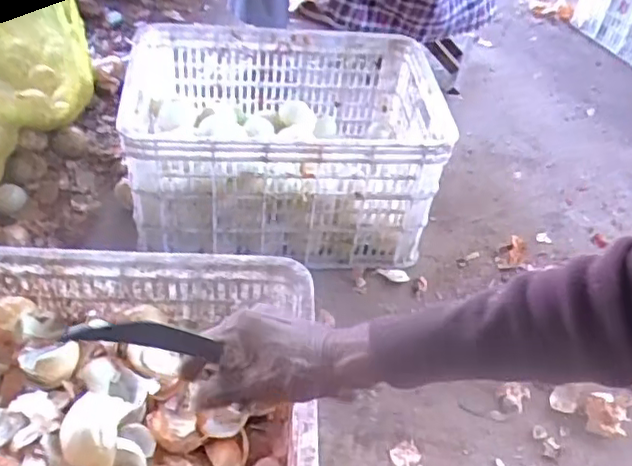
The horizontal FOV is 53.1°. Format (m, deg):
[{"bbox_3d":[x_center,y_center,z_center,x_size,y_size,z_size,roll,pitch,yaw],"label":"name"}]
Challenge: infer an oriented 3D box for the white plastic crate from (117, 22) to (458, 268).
[{"bbox_3d":[-0.062,-0.183,1.200,0.550,0.277,0.428,2,45,-5],"label":"white plastic crate"}]

